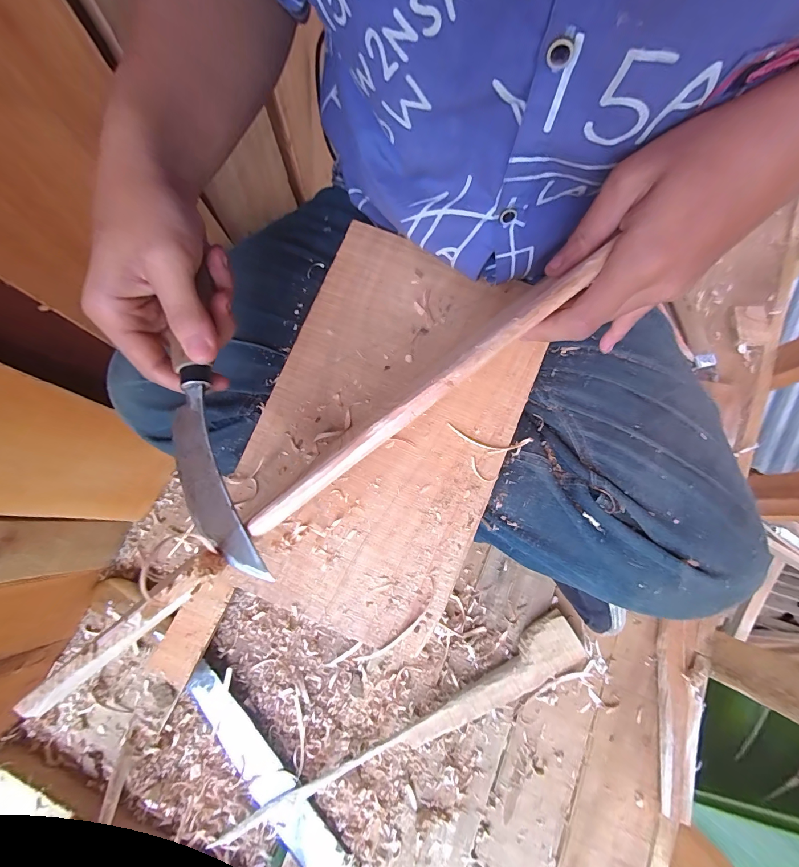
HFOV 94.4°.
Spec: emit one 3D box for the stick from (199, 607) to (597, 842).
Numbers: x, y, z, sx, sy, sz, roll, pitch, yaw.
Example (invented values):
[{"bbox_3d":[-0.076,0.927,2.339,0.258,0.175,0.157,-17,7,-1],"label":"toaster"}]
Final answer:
[{"bbox_3d":[0.013,0.331,0.412,0.427,0.021,0.065,-26,78,-5],"label":"stick"}]

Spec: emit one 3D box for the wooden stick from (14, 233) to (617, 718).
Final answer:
[{"bbox_3d":[-0.030,0.015,0.186,0.338,0.016,0.016,-39,80,-5],"label":"wooden stick"}]

